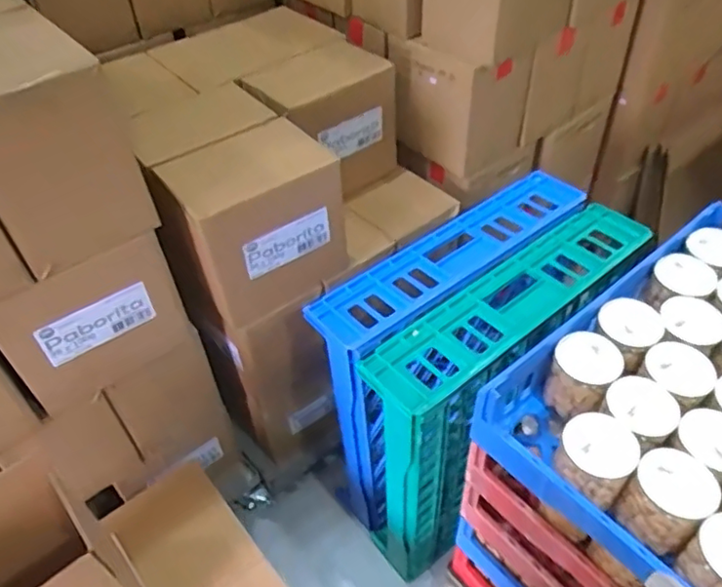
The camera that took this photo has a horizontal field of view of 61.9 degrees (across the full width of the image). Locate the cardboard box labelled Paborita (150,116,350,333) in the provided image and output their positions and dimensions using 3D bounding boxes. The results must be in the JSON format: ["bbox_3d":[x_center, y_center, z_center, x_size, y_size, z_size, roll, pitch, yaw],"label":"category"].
[{"bbox_3d":[-0.203,-0.139,1.187,0.281,0.281,0.209,-27,49,-22],"label":"cardboard box labelled Paborita"}]

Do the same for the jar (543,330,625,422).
[{"bbox_3d":[0.348,0.136,0.953,0.095,0.121,0.095,-2,45,2],"label":"jar"}]

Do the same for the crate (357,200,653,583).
[{"bbox_3d":[0.314,0.245,1.342,0.657,0.676,0.196,-29,50,-23],"label":"crate"}]

